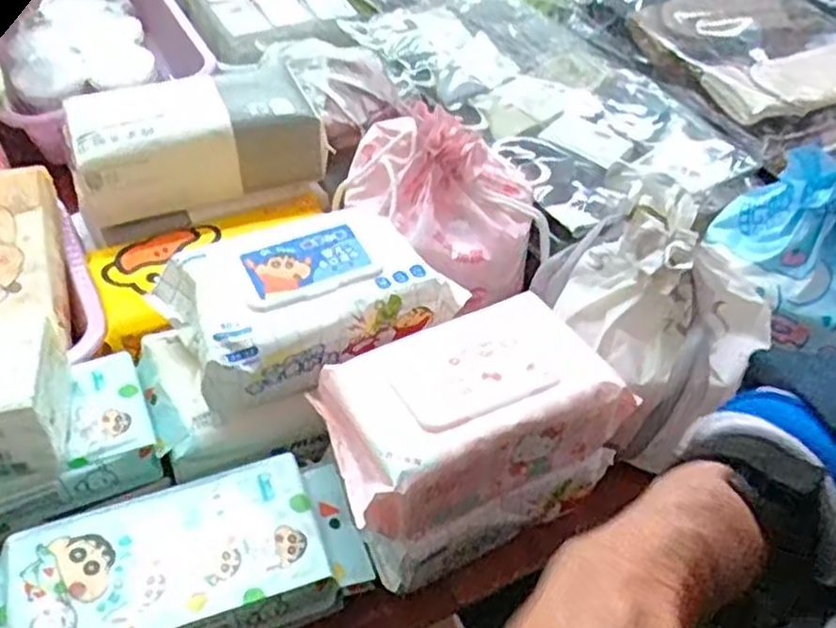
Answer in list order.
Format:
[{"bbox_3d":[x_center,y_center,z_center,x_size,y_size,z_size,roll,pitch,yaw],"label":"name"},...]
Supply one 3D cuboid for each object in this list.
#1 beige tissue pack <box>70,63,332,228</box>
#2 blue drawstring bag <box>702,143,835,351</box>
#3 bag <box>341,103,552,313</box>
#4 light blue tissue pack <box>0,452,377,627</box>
[{"bbox_3d":[-0.189,-0.153,0.651,0.202,0.073,0.107,-15,50,-17],"label":"beige tissue pack"},{"bbox_3d":[0.298,-0.048,0.573,0.109,0.102,0.158,-31,56,-28],"label":"blue drawstring bag"},{"bbox_3d":[0.023,-0.105,0.640,0.148,0.107,0.178,-26,54,-25],"label":"bag"},{"bbox_3d":[-0.139,0.154,0.448,0.209,0.063,0.102,-16,51,-18],"label":"light blue tissue pack"}]

